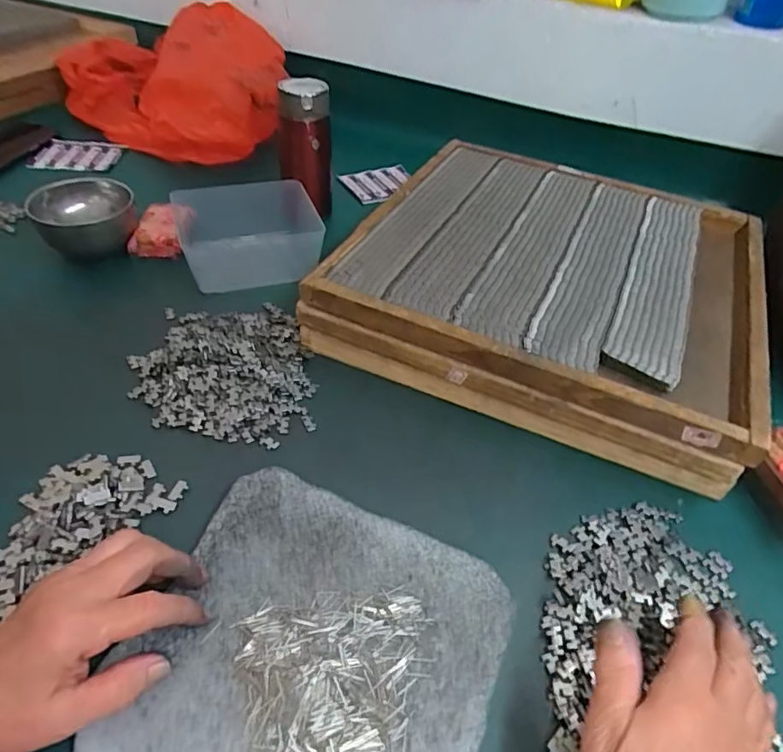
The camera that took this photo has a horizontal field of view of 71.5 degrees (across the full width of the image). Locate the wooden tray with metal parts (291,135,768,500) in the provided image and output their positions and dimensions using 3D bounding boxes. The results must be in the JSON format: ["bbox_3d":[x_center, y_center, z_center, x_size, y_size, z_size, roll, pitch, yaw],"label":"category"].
[{"bbox_3d":[0.174,-0.109,0.594,0.393,0.078,0.396,21,46,16],"label":"wooden tray with metal parts"}]

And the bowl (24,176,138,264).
[{"bbox_3d":[-0.351,-0.181,0.625,0.102,0.054,0.094,3,44,-3],"label":"bowl"}]

